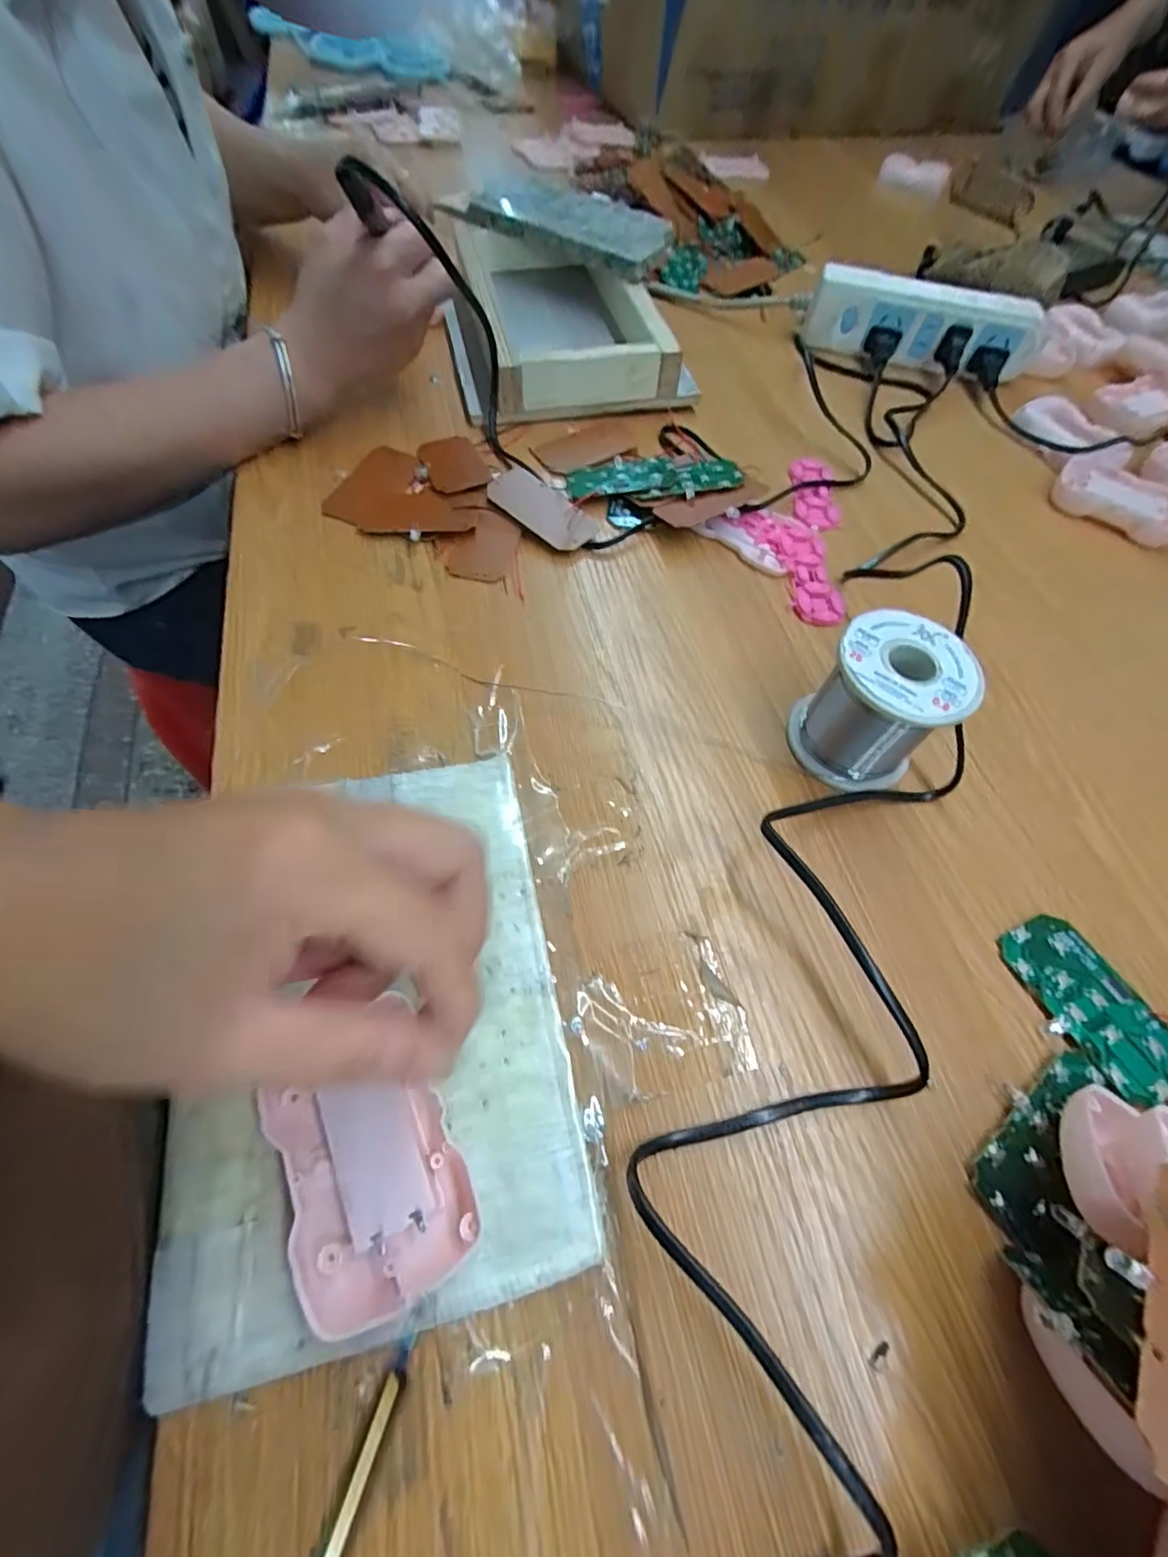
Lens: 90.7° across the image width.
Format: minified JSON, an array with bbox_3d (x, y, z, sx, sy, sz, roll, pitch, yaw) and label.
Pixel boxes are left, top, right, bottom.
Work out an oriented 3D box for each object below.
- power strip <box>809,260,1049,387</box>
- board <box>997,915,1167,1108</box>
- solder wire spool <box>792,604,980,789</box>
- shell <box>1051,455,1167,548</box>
[{"bbox_3d":[0.289,-0.386,0.491,0.193,0.046,0.042,17,61,6],"label":"power strip"},{"bbox_3d":[0.212,0.096,0.243,0.042,0.008,0.073,-22,64,-15],"label":"board"},{"bbox_3d":[0.142,-0.035,0.279,0.060,0.062,0.059,1,61,-3],"label":"solder wire spool"},{"bbox_3d":[0.393,-0.203,0.419,0.090,0.014,0.061,36,65,16],"label":"shell"}]

